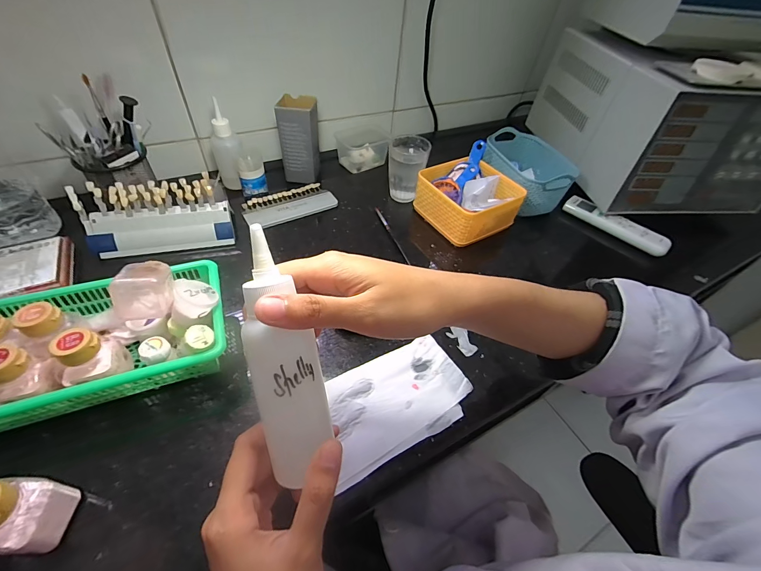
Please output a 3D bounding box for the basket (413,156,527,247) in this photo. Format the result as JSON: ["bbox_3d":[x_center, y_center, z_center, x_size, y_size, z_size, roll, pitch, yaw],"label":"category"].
[{"bbox_3d":[0.138,-0.145,0.551,0.130,0.068,0.146,-22,55,-24],"label":"basket"}]

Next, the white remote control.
[{"bbox_3d":[0.422,-0.111,0.601,0.038,0.028,0.177,-32,59,-29],"label":"white remote control"}]

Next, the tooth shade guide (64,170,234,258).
[{"bbox_3d":[-0.303,-0.093,0.460,0.178,0.092,0.028,-9,11,-13],"label":"tooth shade guide"}]

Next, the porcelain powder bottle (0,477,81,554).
[{"bbox_3d":[-0.257,0.162,0.235,0.038,0.077,0.041,4,49,-3],"label":"porcelain powder bottle"}]

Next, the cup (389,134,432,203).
[{"bbox_3d":[0.045,-0.201,0.571,0.062,0.092,0.066,3,49,-4],"label":"cup"}]

